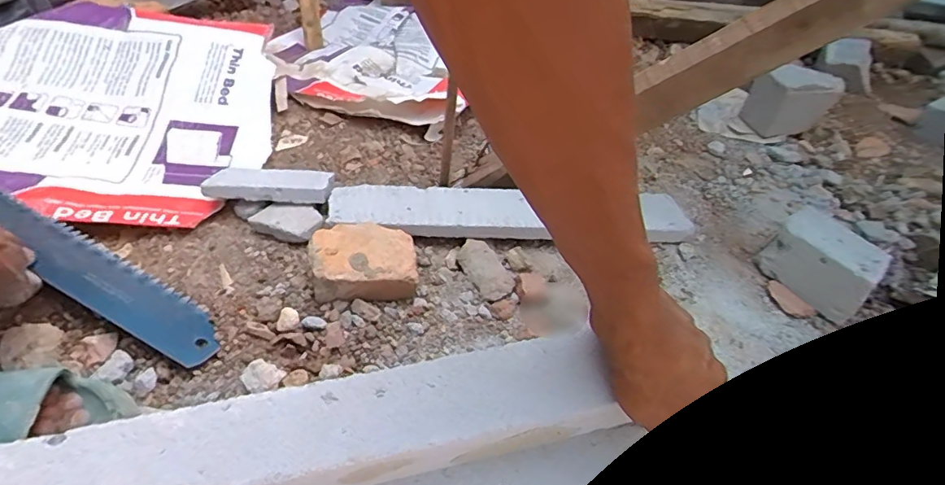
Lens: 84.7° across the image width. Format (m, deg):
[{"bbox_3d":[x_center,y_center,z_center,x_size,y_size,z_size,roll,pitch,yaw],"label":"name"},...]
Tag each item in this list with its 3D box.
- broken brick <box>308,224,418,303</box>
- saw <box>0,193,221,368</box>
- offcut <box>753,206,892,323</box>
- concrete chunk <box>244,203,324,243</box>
[{"bbox_3d":[-0.117,0.021,0.557,0.108,0.050,0.081,-2,44,-8],"label":"broken brick"},{"bbox_3d":[-0.485,-0.008,0.527,0.520,0.037,0.101,27,46,4],"label":"saw"},{"bbox_3d":[0.391,0.023,0.578,0.054,0.070,0.111,-16,48,-21],"label":"offcut"},{"bbox_3d":[-0.218,-0.027,0.606,0.091,0.022,0.050,19,45,13],"label":"concrete chunk"}]

